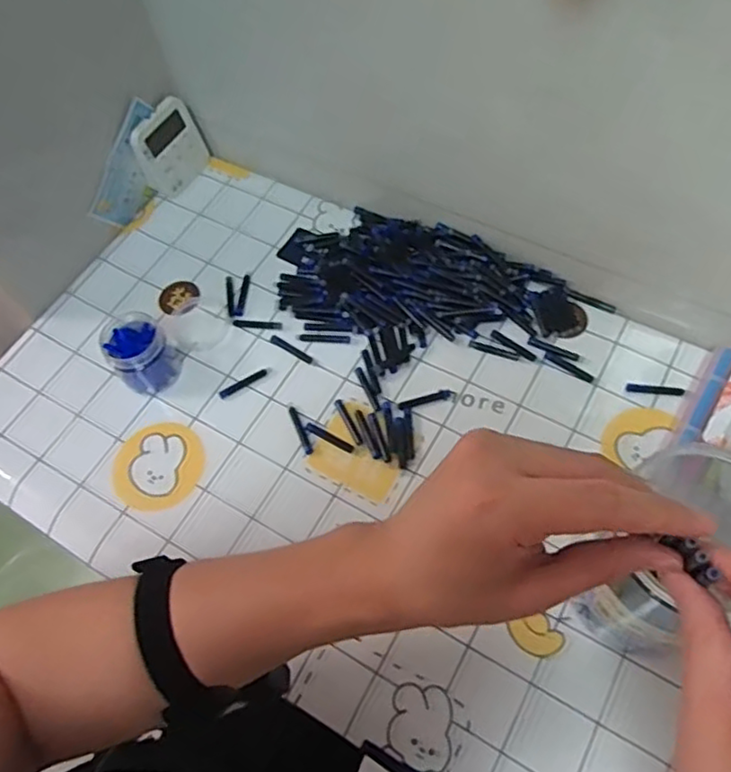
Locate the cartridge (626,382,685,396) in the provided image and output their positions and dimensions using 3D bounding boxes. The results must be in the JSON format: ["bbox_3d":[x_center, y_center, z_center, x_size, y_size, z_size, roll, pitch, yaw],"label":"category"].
[{"bbox_3d":[0.247,0.003,0.563,0.047,0.004,0.009,5,62,5],"label":"cartridge"}]

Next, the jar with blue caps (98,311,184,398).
[{"bbox_3d":[-0.194,-0.029,0.575,0.058,0.054,0.054,41,71,21],"label":"jar with blue caps"}]

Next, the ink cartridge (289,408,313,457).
[{"bbox_3d":[-0.054,0.036,0.556,0.006,0.004,0.046,-21,63,-8],"label":"ink cartridge"}]

